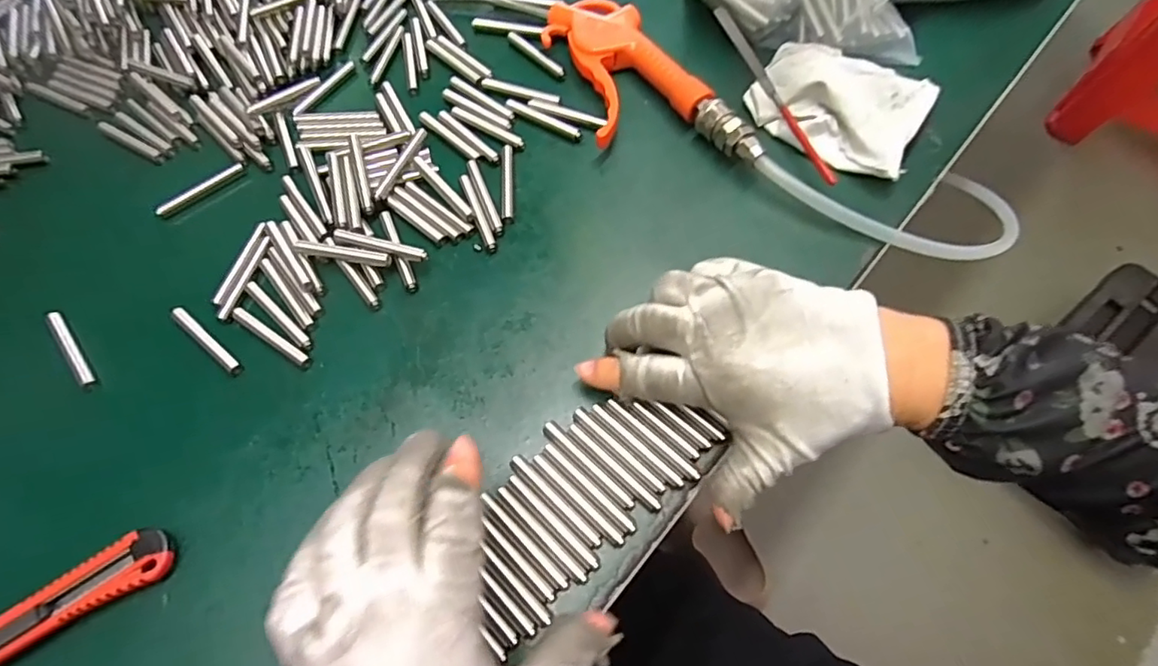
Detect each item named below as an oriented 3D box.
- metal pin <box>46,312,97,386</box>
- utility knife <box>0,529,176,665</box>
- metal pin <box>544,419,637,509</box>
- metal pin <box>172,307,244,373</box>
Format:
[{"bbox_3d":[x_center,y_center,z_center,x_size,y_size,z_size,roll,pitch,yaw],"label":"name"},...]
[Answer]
[{"bbox_3d":[-0.287,0.009,0.326,0.007,0.005,0.057,-38,68,-15],"label":"metal pin"},{"bbox_3d":[-0.262,0.141,0.262,0.156,0.015,0.023,-32,66,-12],"label":"utility knife"},{"bbox_3d":[0.004,0.065,0.287,0.007,0.004,0.059,-42,69,-16],"label":"metal pin"},{"bbox_3d":[-0.211,0.004,0.327,0.059,0.006,0.006,36,71,19],"label":"metal pin"}]

